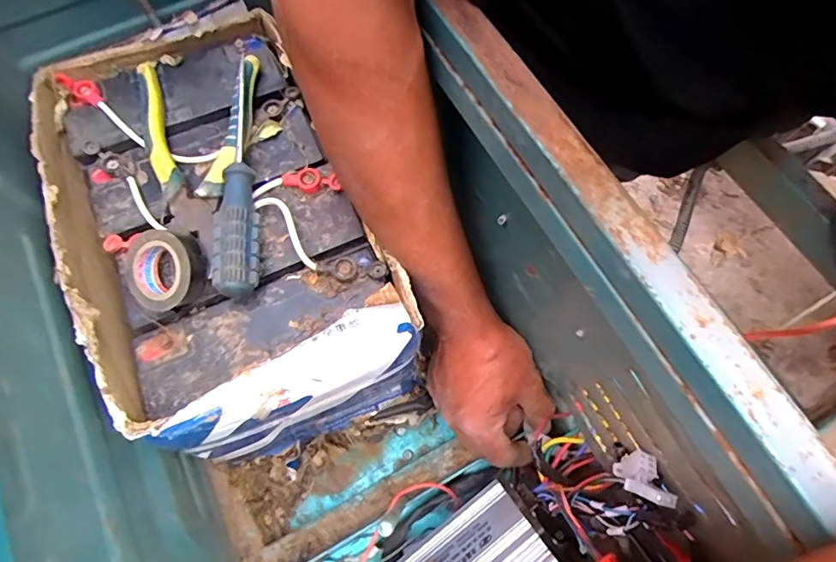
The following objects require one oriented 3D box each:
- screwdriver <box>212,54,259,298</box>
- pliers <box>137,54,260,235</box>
[{"bbox_3d":[-0.126,-0.075,0.349,0.027,0.028,0.182,-5,69,-1],"label":"screwdriver"},{"bbox_3d":[-0.169,-0.107,0.359,0.090,0.016,0.154,-5,69,-1],"label":"pliers"}]

